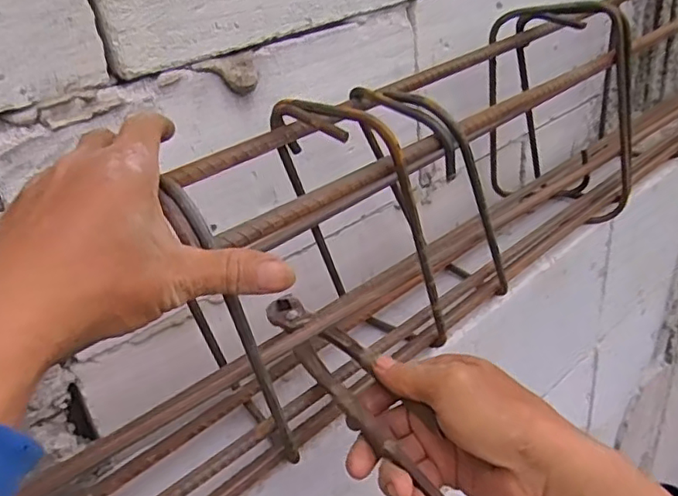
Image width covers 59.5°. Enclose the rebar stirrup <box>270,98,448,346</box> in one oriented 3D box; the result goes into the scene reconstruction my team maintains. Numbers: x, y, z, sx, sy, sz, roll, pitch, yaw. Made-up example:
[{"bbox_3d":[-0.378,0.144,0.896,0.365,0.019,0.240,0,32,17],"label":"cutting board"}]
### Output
[{"bbox_3d":[0.018,-0.011,0.461,0.116,0.231,0.015,17,53,33],"label":"rebar stirrup"}]

